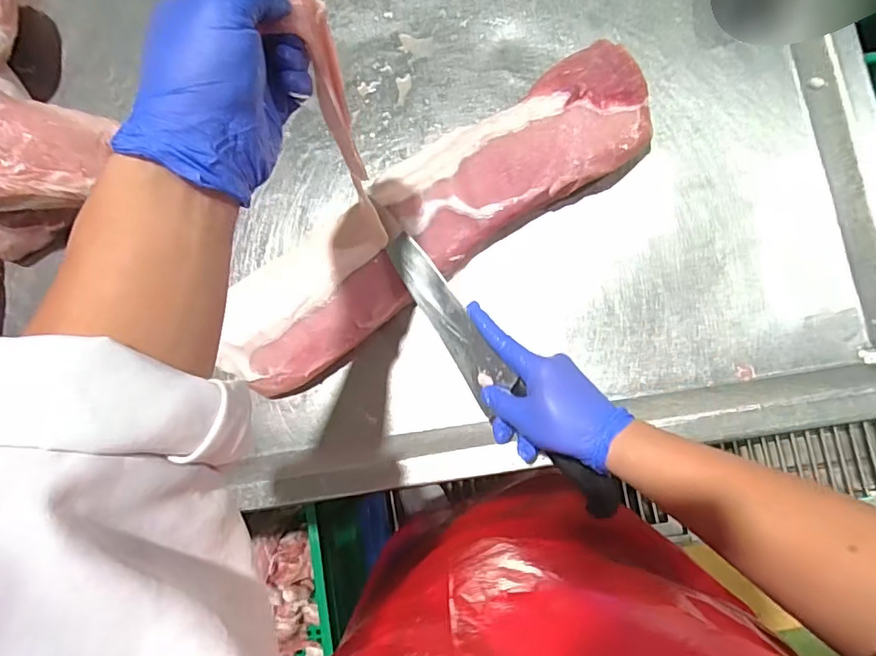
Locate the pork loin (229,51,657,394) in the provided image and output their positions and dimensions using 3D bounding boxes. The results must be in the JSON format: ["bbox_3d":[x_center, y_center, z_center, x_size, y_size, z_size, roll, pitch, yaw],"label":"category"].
[{"bbox_3d":[-0.008,-0.103,0.528,0.469,0.066,0.117,-34,81,2],"label":"pork loin"}]

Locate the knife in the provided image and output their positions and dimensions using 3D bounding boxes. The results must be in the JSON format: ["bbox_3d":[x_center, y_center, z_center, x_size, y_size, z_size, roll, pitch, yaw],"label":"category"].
[{"bbox_3d":[0.048,0.043,0.483,0.047,0.021,0.304,-39,81,1],"label":"knife"}]

